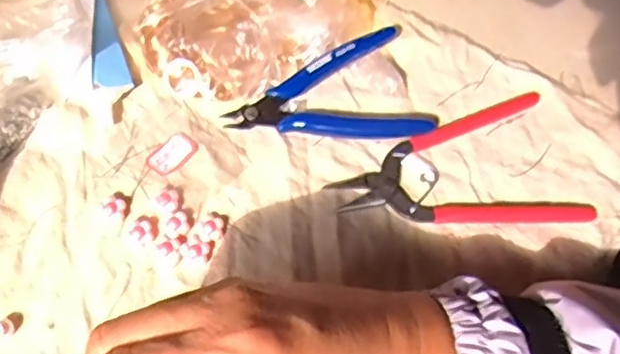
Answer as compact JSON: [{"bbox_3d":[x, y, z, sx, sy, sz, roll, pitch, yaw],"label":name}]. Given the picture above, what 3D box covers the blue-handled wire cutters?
[{"bbox_3d":[0.010,-0.052,0.396,0.116,0.014,0.078,-10,66,-8],"label":"blue-handled wire cutters"}]

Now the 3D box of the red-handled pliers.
[{"bbox_3d":[0.086,-0.003,0.381,0.141,0.007,0.086,-11,66,-9],"label":"red-handled pliers"}]

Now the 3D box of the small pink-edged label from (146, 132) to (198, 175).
[{"bbox_3d":[-0.079,-0.013,0.376,0.017,0.004,0.028,42,69,15],"label":"small pink-edged label"}]

